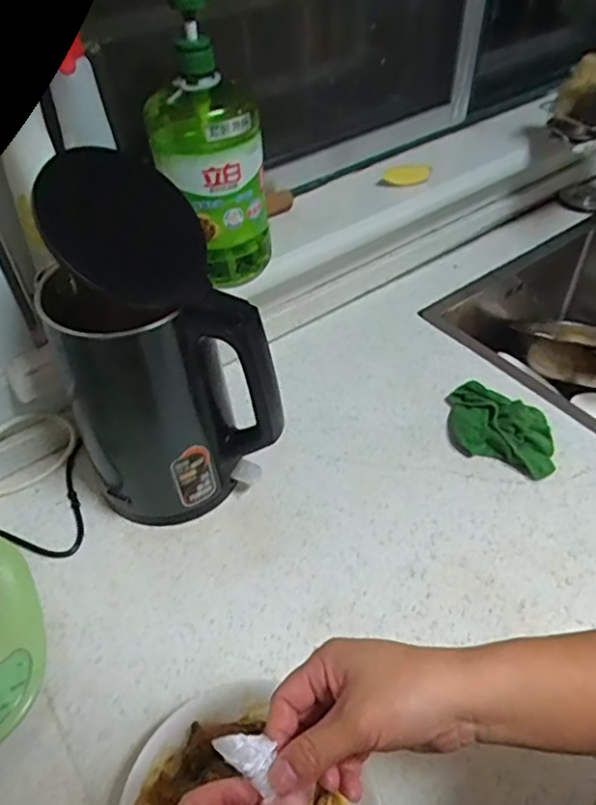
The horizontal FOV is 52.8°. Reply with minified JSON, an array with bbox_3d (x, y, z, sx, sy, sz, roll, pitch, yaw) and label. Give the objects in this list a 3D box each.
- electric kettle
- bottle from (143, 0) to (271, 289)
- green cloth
[{"bbox_3d":[-0.118,-0.035,0.543,0.178,0.326,0.128,-9,48,-6],"label":"electric kettle"},{"bbox_3d":[-0.082,-0.251,0.603,0.076,0.264,0.115,30,55,26],"label":"bottle"},{"bbox_3d":[0.227,0.022,0.674,0.126,0.037,0.094,17,51,17],"label":"green cloth"}]

